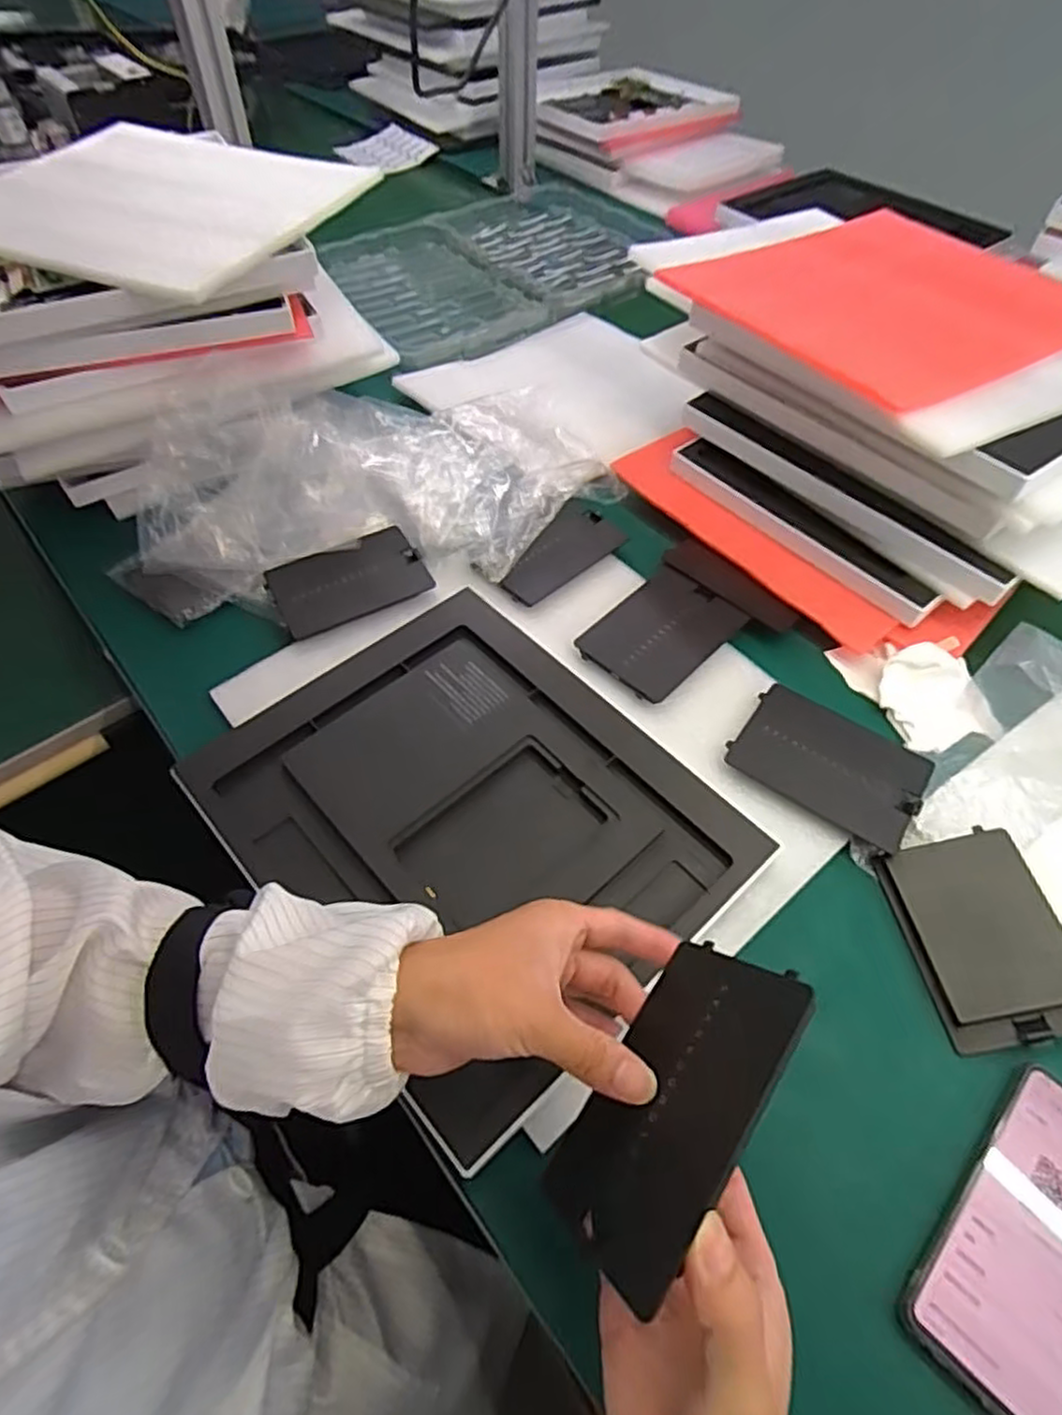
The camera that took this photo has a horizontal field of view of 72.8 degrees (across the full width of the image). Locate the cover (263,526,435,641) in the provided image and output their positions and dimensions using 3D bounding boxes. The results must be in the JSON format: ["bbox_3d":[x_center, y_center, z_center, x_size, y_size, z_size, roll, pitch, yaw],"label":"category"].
[{"bbox_3d":[-0.147,-0.103,0.584,0.118,0.007,0.083,-22,57,-16],"label":"cover"}]

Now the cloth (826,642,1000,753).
[{"bbox_3d":[0.287,-0.017,0.534,0.085,0.027,0.101,-13,55,-10],"label":"cloth"}]

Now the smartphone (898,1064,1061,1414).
[{"bbox_3d":[0.243,0.254,0.344,0.150,0.012,0.068,-38,63,-25],"label":"smartphone"}]

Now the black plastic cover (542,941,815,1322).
[{"bbox_3d":[0.054,0.149,0.276,0.004,0.082,0.118,42,72,-16],"label":"black plastic cover"}]

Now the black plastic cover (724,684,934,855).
[{"bbox_3d":[0.206,0.036,0.493,0.119,0.009,0.084,29,60,18],"label":"black plastic cover"}]

